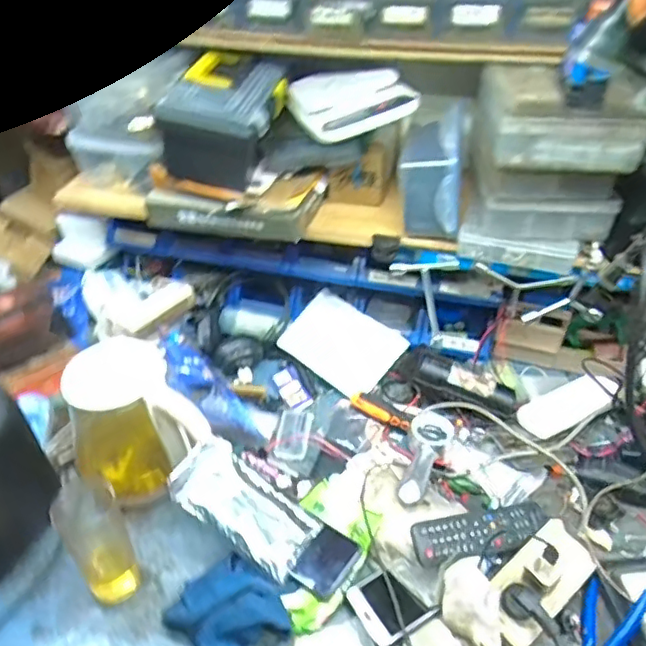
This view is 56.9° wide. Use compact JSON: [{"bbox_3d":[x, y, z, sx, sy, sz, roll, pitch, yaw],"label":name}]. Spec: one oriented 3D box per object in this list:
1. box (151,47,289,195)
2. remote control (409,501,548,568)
[{"bbox_3d":[-0.132,-0.286,0.839,0.134,0.126,0.184,7,39,8],"label":"box"},{"bbox_3d":[0.194,0.254,0.723,0.197,0.022,0.051,-2,52,-27],"label":"remote control"}]

